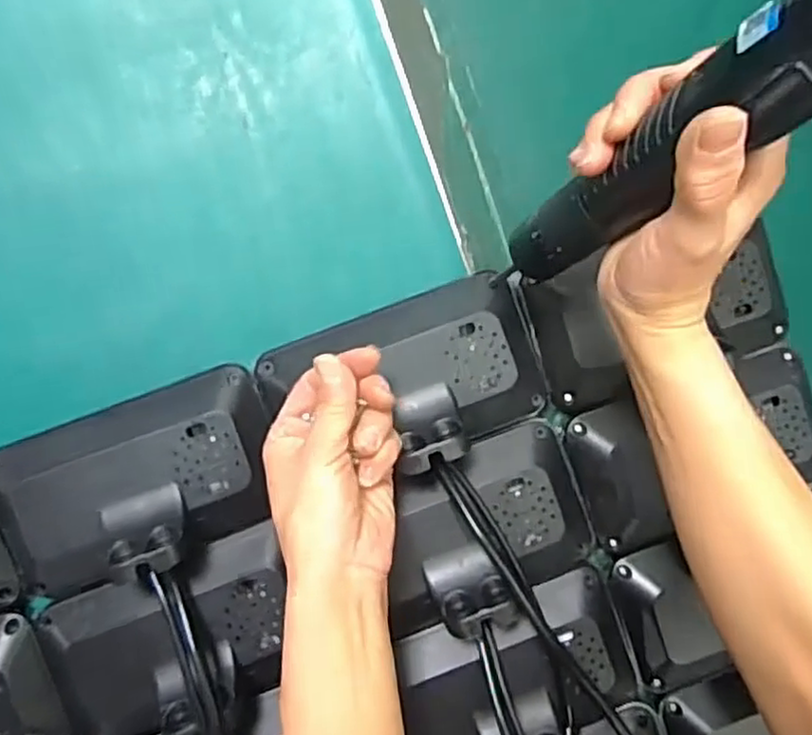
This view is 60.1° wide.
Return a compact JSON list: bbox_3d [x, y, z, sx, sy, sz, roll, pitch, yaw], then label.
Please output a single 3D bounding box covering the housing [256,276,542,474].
[{"bbox_3d":[0.002,0.009,0.398,0.155,0.048,0.091,-21,93,-4],"label":"housing"}]

